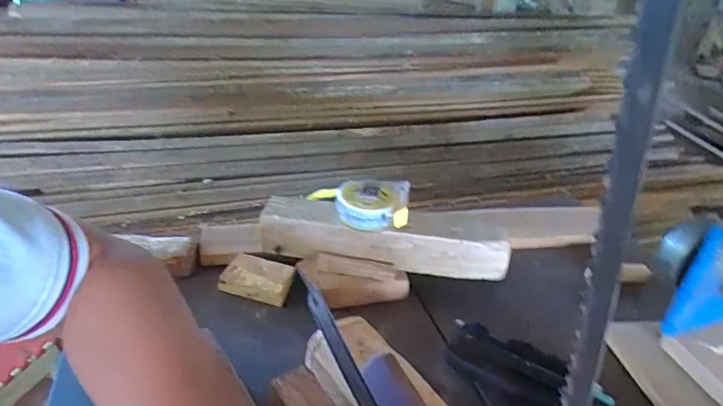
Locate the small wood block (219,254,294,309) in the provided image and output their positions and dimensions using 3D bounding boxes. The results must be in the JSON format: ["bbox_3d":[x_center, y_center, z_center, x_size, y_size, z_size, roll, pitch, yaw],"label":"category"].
[{"bbox_3d":[-0.104,0.075,0.473,0.069,0.021,0.043,13,30,13],"label":"small wood block"}]

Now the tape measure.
[{"bbox_3d":[-0.007,-0.005,0.471,0.109,0.034,0.064,8,30,5],"label":"tape measure"}]

